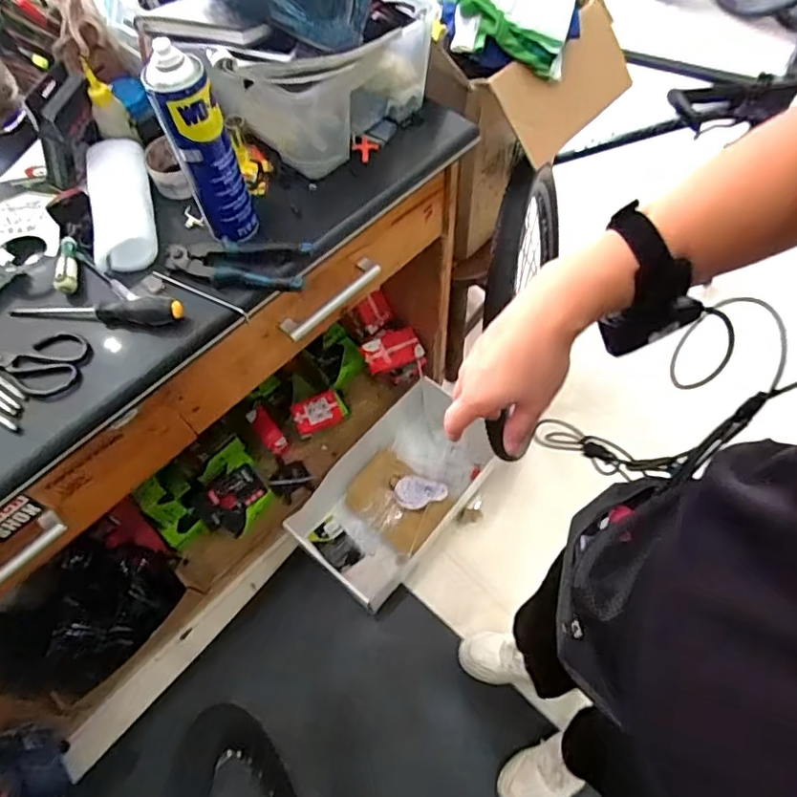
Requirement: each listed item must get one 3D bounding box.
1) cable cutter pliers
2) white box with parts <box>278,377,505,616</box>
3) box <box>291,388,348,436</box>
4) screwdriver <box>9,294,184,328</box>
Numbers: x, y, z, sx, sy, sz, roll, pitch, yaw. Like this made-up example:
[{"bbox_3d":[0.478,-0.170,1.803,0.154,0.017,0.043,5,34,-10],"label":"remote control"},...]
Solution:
[{"bbox_3d":[-0.209,-0.175,0.716,0.189,0.015,0.070,5,62,6],"label":"cable cutter pliers"},{"bbox_3d":[0.003,0.220,1.402,0.301,0.155,0.526,38,70,20],"label":"white box with parts"},{"bbox_3d":[-0.196,0.036,1.393,0.136,0.068,0.080,-26,64,-10],"label":"box"},{"bbox_3d":[-0.375,-0.110,0.690,0.224,0.028,0.038,-3,62,2],"label":"screwdriver"}]

